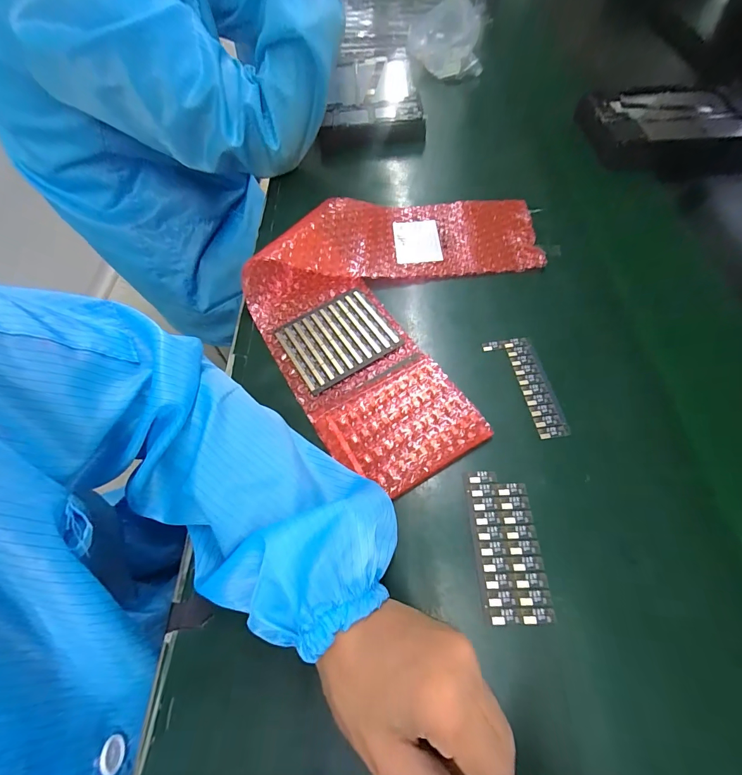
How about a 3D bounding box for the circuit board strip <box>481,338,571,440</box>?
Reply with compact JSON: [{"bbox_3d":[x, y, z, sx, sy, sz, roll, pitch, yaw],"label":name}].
[{"bbox_3d":[0.136,-0.002,0.317,0.039,0.004,0.098,-15,61,-1],"label":"circuit board strip"}]

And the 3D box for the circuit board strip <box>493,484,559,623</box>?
[{"bbox_3d":[0.105,0.112,0.255,0.024,0.004,0.088,-2,61,3],"label":"circuit board strip"}]

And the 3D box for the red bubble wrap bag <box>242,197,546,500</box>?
[{"bbox_3d":[0.034,-0.102,0.359,0.268,0.033,0.331,34,68,21],"label":"red bubble wrap bag"}]

